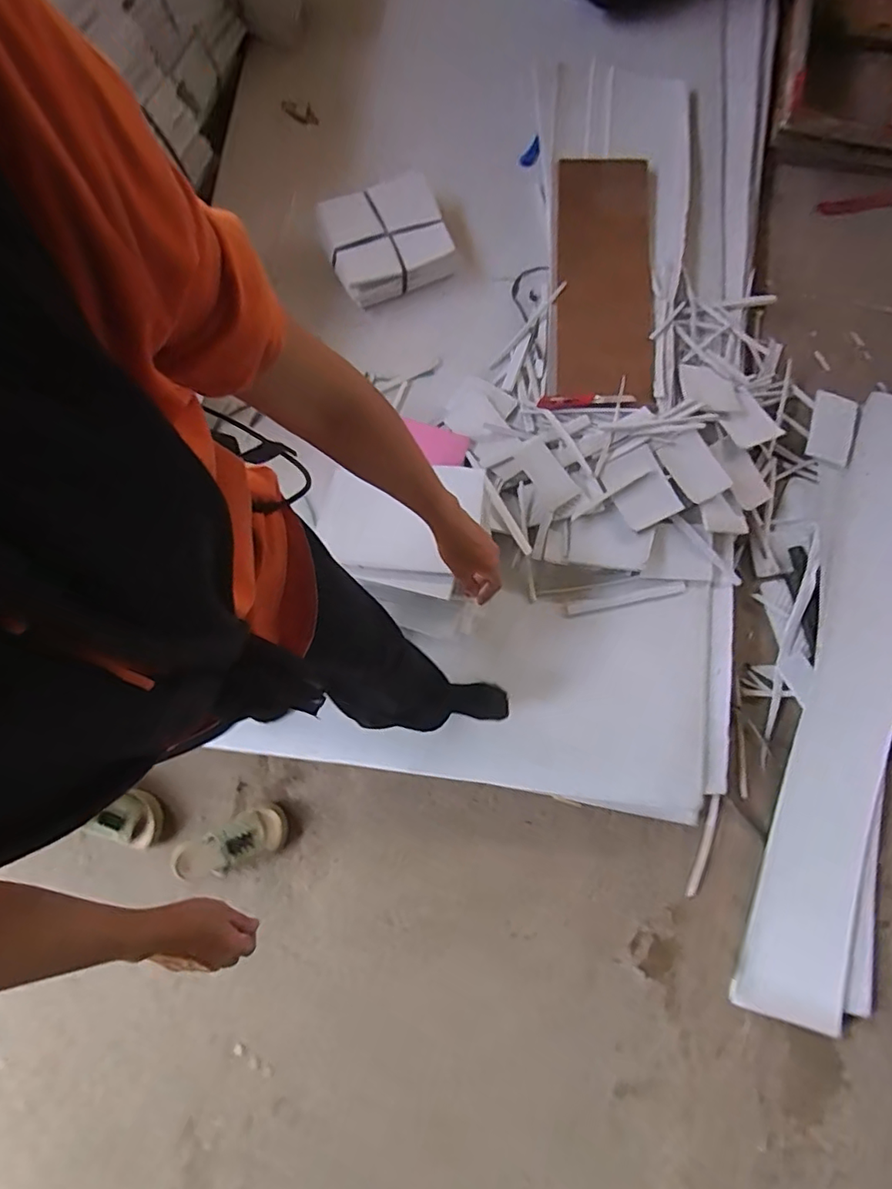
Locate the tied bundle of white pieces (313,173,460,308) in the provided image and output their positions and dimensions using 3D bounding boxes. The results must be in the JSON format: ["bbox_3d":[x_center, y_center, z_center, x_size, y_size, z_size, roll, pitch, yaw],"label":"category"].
[{"bbox_3d":[-0.142,-0.852,1.339,0.282,0.124,0.232,-27,81,-4],"label":"tied bundle of white pieces"}]

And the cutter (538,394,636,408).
[{"bbox_3d":[0.316,-0.438,1.242,0.213,0.012,0.036,-1,80,0],"label":"cutter"}]

